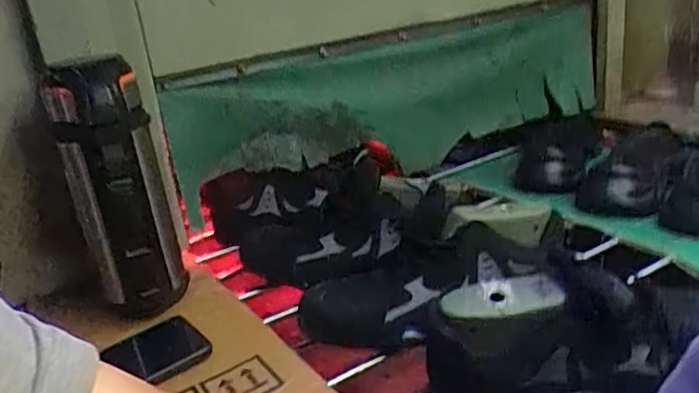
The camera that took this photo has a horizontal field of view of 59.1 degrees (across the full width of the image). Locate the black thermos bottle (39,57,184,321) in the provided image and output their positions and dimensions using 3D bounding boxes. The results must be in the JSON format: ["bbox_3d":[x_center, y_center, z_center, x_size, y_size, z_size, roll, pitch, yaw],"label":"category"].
[{"bbox_3d":[-0.233,-0.004,0.631,0.090,0.256,0.086,-17,24,-22],"label":"black thermos bottle"}]

